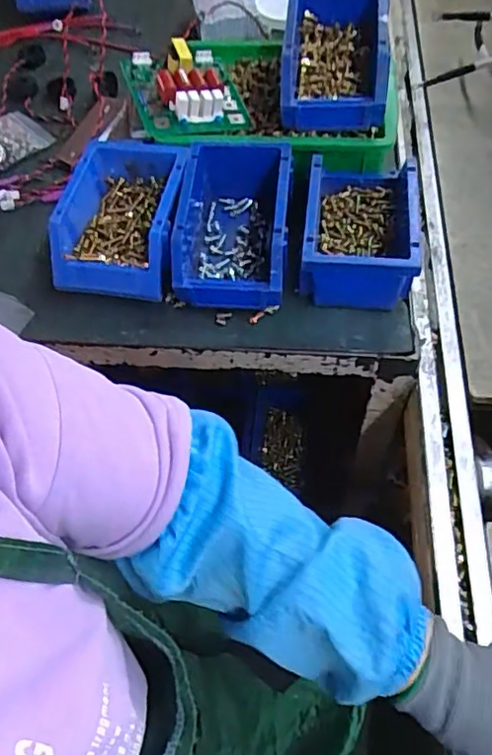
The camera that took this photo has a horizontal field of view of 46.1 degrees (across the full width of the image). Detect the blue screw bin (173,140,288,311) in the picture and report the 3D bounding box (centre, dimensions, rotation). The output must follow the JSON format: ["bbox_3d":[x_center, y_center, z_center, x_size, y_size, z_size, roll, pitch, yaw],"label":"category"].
[{"bbox_3d":[-0.012,-0.151,0.569,0.103,0.068,0.162,1,60,5],"label":"blue screw bin"}]

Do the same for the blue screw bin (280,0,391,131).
[{"bbox_3d":[0.092,-0.339,0.598,0.105,0.063,0.177,2,60,5],"label":"blue screw bin"}]

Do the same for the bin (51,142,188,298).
[{"bbox_3d":[-0.121,-0.157,0.581,0.113,0.072,0.158,5,60,7],"label":"bin"}]

